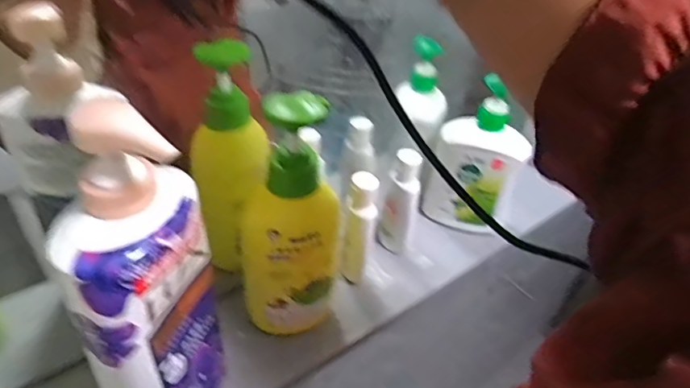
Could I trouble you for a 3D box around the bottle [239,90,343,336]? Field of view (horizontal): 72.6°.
[{"bbox_3d":[-0.042,0.026,0.379,0.074,0.216,0.055,4,38,-1],"label":"bottle"}]

